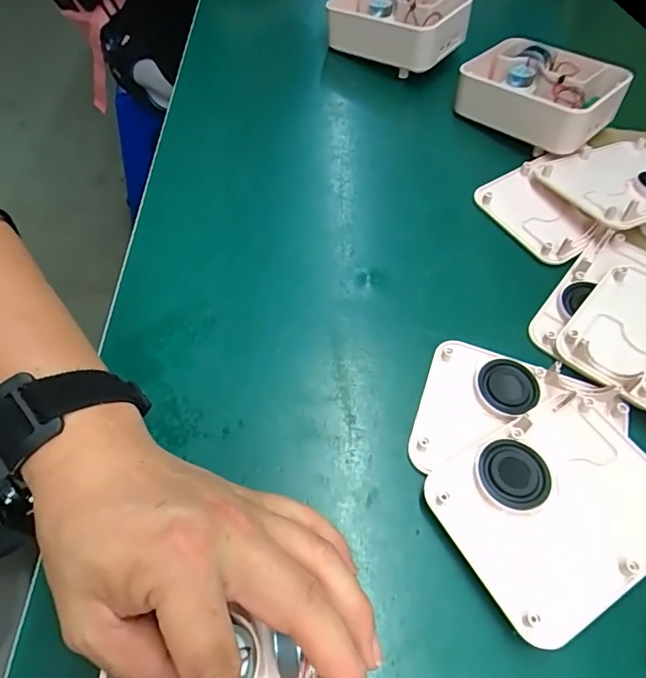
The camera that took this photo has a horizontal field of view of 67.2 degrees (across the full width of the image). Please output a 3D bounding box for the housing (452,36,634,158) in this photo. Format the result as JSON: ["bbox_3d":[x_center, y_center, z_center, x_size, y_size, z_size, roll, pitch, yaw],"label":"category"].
[{"bbox_3d":[0.201,-0.231,0.458,0.131,0.048,0.096,40,66,23],"label":"housing"}]

